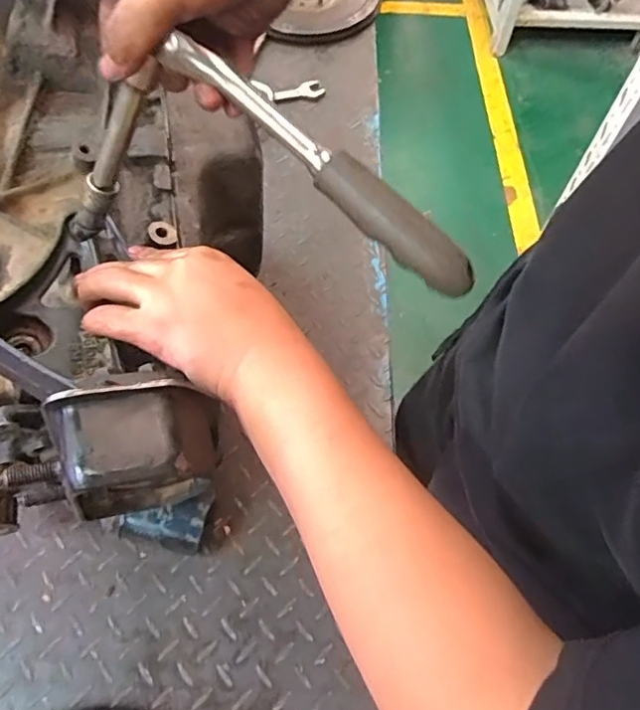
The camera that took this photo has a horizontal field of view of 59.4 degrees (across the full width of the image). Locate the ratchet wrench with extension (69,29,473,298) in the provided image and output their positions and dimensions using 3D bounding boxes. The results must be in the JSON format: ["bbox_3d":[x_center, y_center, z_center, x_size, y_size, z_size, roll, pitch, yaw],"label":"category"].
[{"bbox_3d":[-0.050,-0.104,0.338,0.287,0.124,0.063,17,63,17],"label":"ratchet wrench with extension"}]

